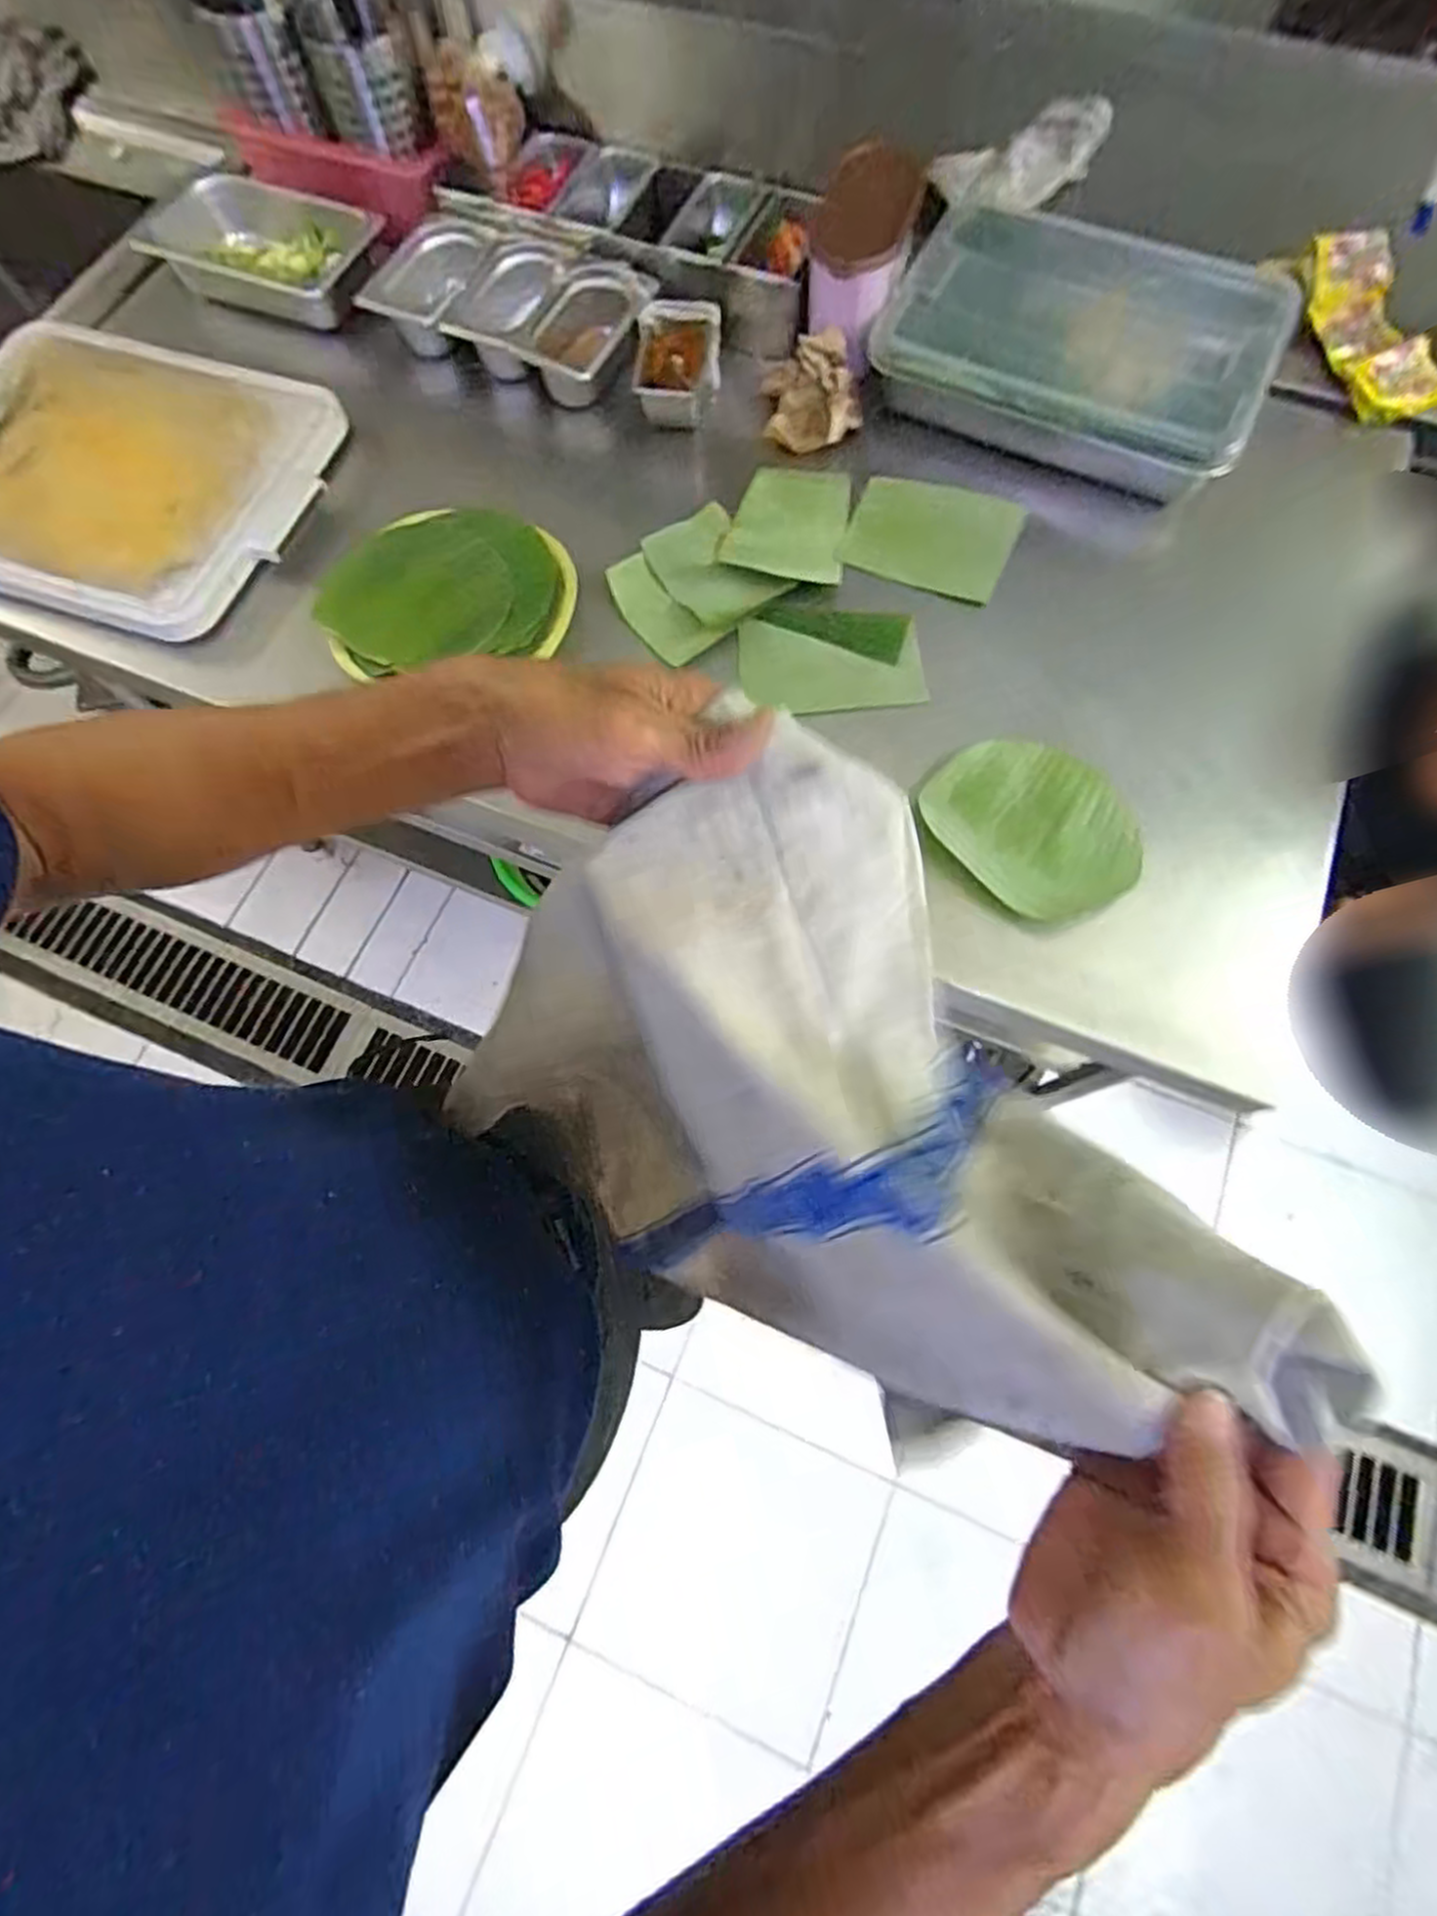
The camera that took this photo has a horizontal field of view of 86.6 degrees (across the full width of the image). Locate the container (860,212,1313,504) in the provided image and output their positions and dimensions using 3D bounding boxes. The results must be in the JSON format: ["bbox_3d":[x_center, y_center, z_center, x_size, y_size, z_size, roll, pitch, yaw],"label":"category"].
[{"bbox_3d":[0.388,-0.672,0.837,0.391,0.078,0.294,23,74,9],"label":"container"}]

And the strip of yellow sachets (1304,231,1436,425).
[{"bbox_3d":[0.728,-0.699,0.845,0.124,0.060,0.216,-7,72,-1],"label":"strip of yellow sachets"}]

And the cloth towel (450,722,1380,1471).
[{"bbox_3d":[0.042,0.101,0.358,0.201,0.230,0.287,-33,74,-9],"label":"cloth towel"}]

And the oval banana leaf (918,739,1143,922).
[{"bbox_3d":[0.286,-0.121,0.686,0.153,0.009,0.182,-42,76,-11],"label":"oval banana leaf"}]

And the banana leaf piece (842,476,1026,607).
[{"bbox_3d":[0.228,-0.454,0.815,0.172,0.018,0.148,15,73,6],"label":"banana leaf piece"}]

